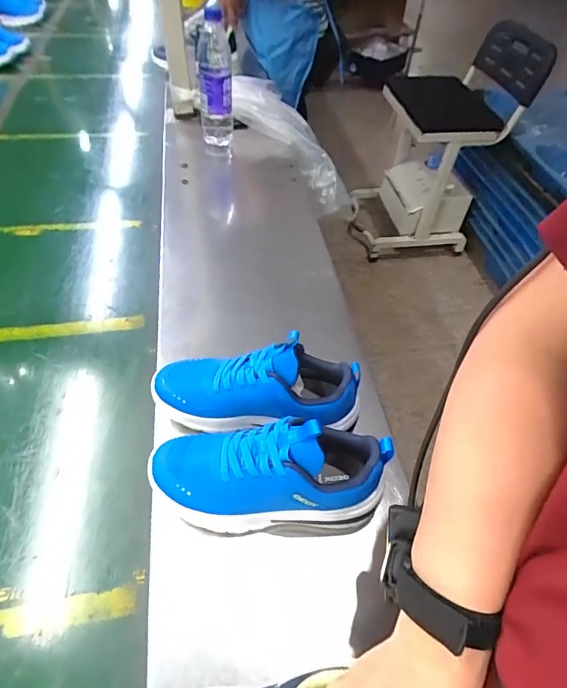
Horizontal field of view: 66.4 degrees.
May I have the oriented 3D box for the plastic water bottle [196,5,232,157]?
[{"bbox_3d":[-0.129,-0.488,0.829,0.064,0.234,0.066,-6,50,-6],"label":"plastic water bottle"}]

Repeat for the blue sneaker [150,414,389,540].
[{"bbox_3d":[-0.018,0.117,0.399,0.215,0.101,0.085,-2,50,-3],"label":"blue sneaker"}]

